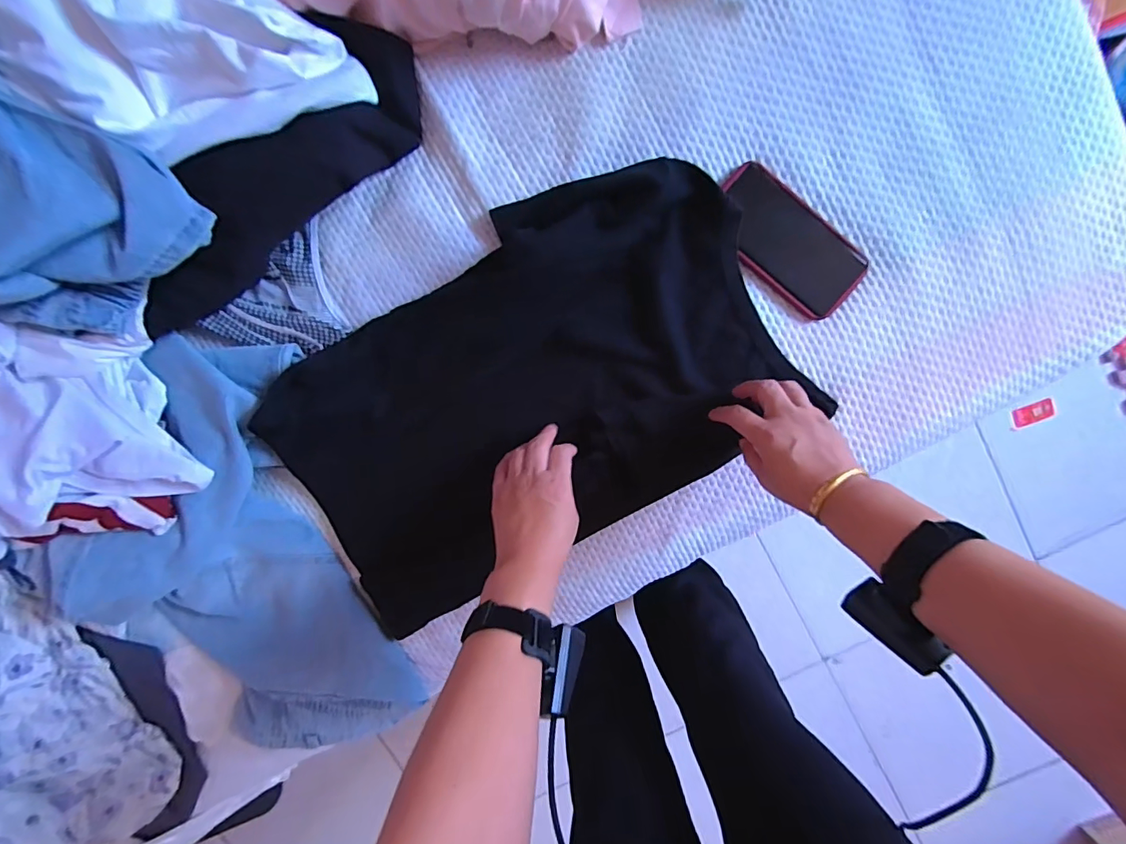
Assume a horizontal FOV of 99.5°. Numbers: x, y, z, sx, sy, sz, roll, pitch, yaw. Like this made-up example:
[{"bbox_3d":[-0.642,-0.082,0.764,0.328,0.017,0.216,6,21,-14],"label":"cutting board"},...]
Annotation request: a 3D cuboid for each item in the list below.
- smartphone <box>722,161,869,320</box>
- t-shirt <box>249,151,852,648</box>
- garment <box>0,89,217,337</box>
[{"bbox_3d":[0.228,-0.185,0.488,0.164,0.015,0.084,39,98,-5],"label":"smartphone"},{"bbox_3d":[-0.041,-0.021,0.529,0.544,0.055,0.324,-31,98,6],"label":"t-shirt"},{"bbox_3d":[-0.438,-0.158,0.380,0.238,0.108,0.185,20,99,-2],"label":"garment"}]

